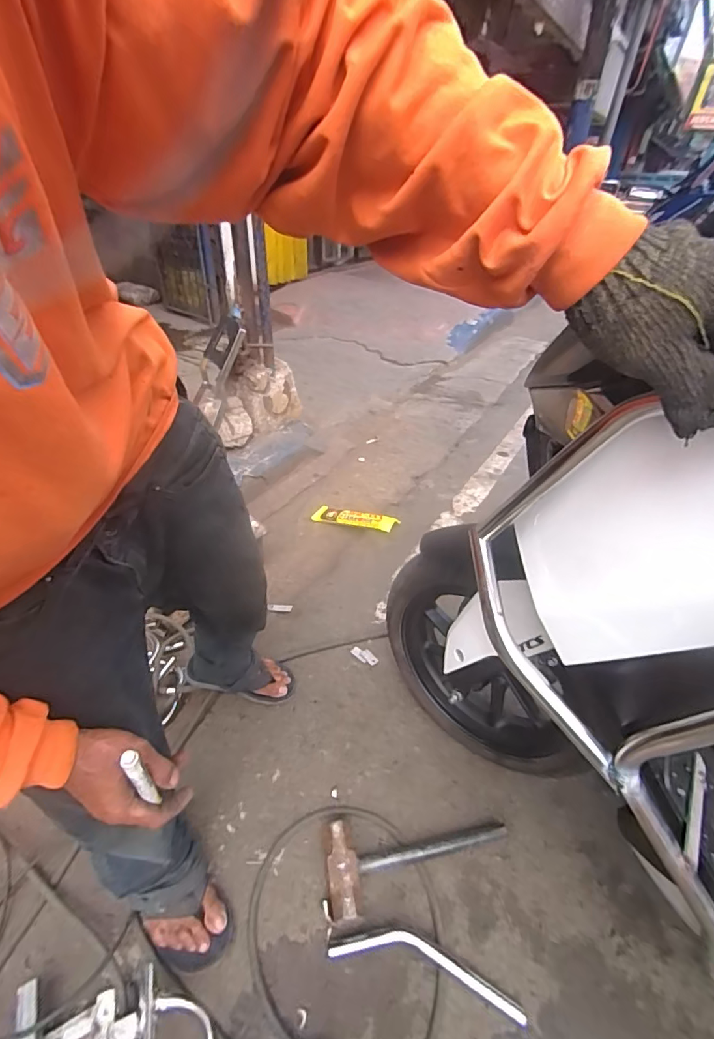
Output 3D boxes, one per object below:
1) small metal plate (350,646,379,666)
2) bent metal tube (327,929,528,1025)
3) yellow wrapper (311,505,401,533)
[{"bbox_3d":[0.020,0.347,1.178,0.073,0.004,0.037,29,45,29],"label":"small metal plate"},{"bbox_3d":[0.105,0.685,0.711,0.291,0.024,0.057,11,38,10],"label":"bent metal tube"},{"bbox_3d":[-0.012,-0.002,1.681,0.344,0.042,0.065,8,37,28],"label":"yellow wrapper"}]

